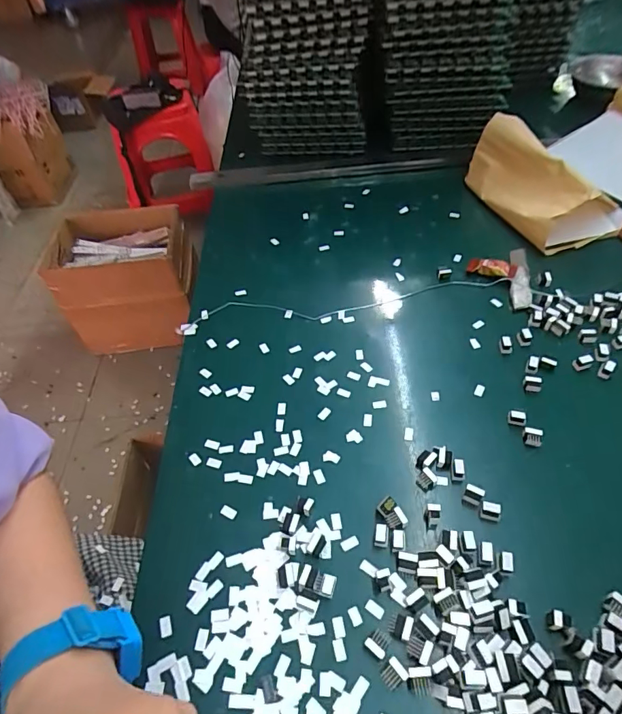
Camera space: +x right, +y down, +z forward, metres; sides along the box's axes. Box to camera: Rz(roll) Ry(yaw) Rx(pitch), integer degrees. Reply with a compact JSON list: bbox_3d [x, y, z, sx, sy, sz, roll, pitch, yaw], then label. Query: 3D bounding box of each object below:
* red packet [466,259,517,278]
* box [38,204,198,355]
[{"bbox_3d":[0.193,-0.096,0.479,0.047,0.011,0.021,18,54,20],"label":"red packet"},{"bbox_3d":[-0.537,-0.212,1.327,0.379,0.303,0.317,-5,49,1],"label":"box"}]

